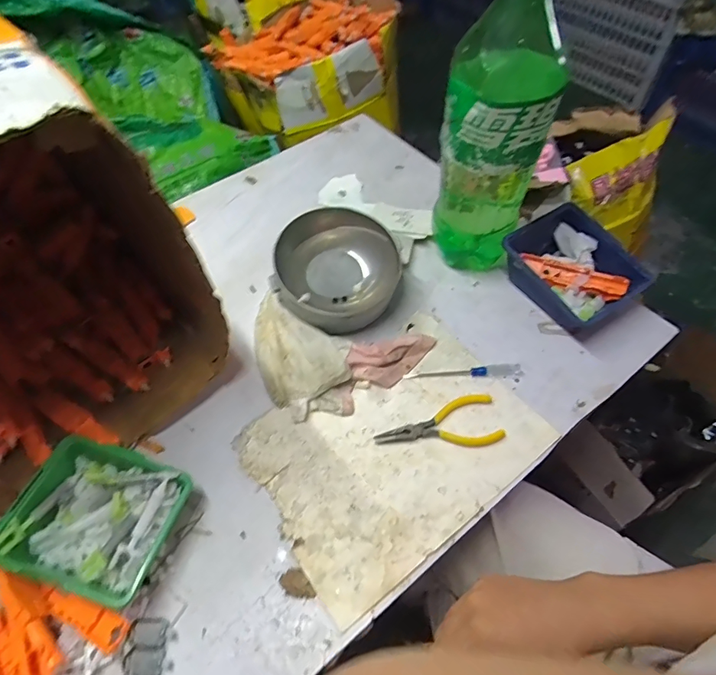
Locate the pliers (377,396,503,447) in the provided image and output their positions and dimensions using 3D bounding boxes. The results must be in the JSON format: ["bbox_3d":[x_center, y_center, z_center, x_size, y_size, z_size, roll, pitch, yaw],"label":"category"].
[{"bbox_3d":[0.084,0.088,0.473,0.129,0.006,0.053,-3,57,3],"label":"pliers"}]

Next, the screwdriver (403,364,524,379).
[{"bbox_3d":[0.119,0.038,0.509,0.131,0.010,0.014,-3,57,3],"label":"screwdriver"}]

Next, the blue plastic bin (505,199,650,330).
[{"bbox_3d":[0.258,-0.078,0.551,0.123,0.069,0.139,-29,60,-17],"label":"blue plastic bin"}]

